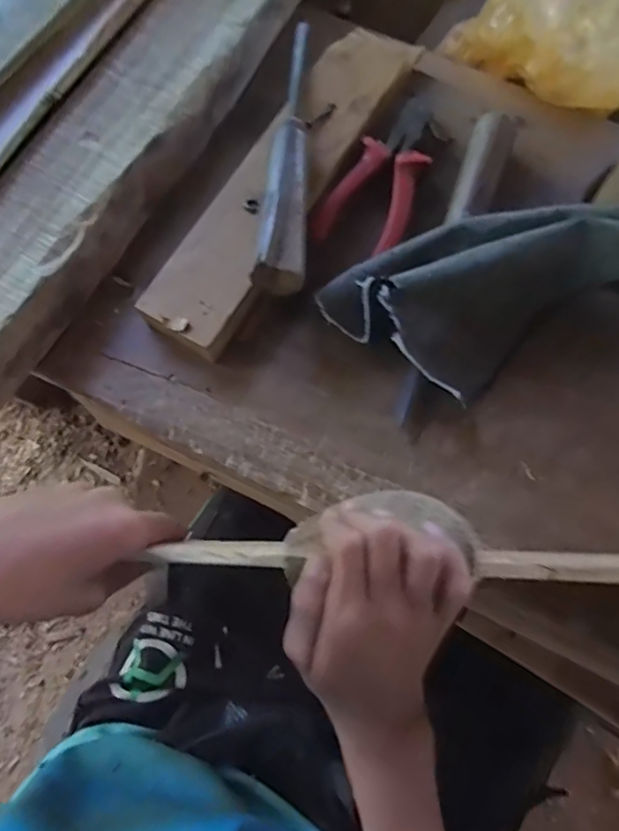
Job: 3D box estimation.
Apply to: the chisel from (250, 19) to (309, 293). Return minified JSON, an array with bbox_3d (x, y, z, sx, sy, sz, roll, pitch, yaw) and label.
[{"bbox_3d":[-0.007,-0.182,0.373,0.030,0.033,0.221,6,74,1],"label":"chisel"}]

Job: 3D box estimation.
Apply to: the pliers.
[{"bbox_3d":[0.054,-0.178,0.401,0.057,0.015,0.145,21,75,5],"label":"pliers"}]

